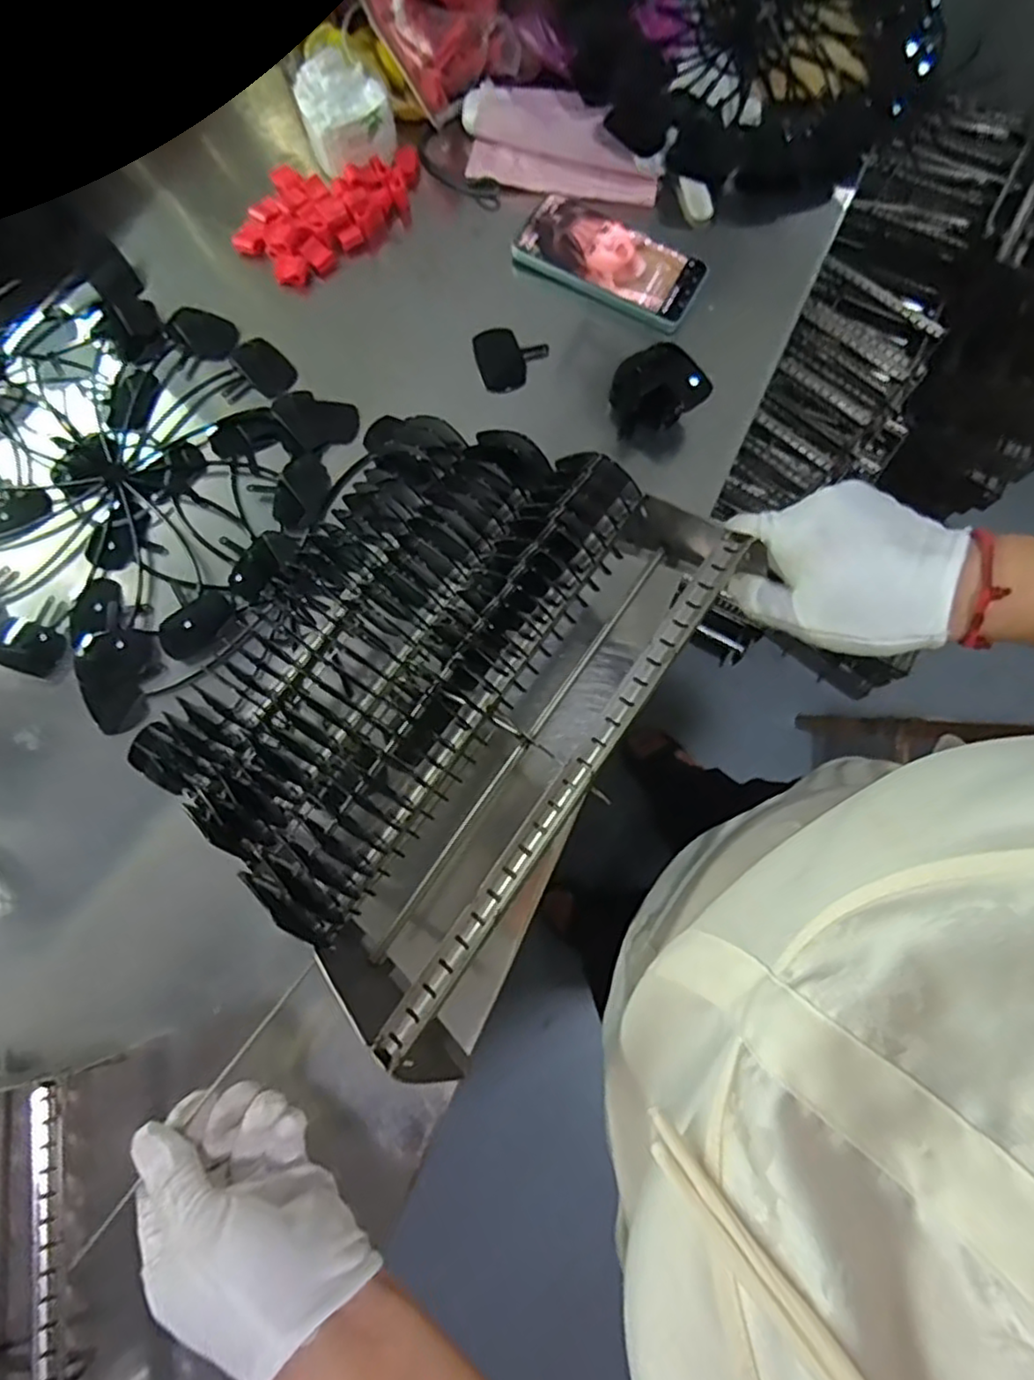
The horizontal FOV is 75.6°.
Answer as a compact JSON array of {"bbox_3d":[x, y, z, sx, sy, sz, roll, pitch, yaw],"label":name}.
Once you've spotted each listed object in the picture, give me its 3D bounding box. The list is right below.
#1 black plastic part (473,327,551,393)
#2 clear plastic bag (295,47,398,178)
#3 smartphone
[{"bbox_3d":[-0.005,-0.280,0.561,0.058,0.016,0.049,-21,77,-5],"label":"black plastic part"},{"bbox_3d":[-0.151,-0.511,0.591,0.077,0.047,0.088,-15,77,-4],"label":"clear plastic bag"},{"bbox_3d":[0.080,-0.372,0.579,0.157,0.016,0.087,33,78,7],"label":"smartphone"}]

